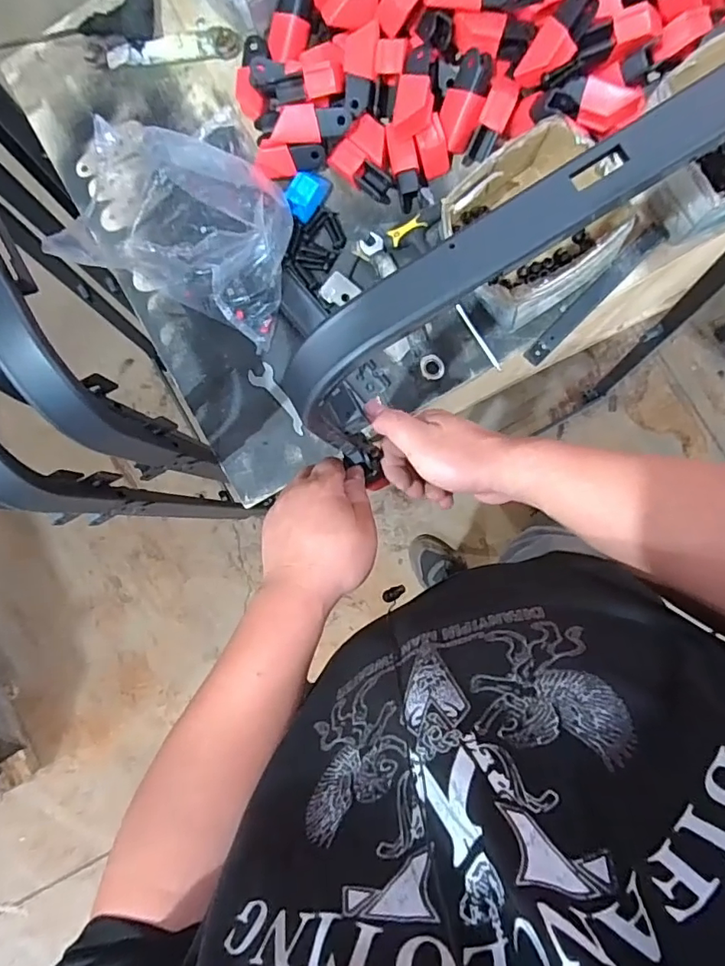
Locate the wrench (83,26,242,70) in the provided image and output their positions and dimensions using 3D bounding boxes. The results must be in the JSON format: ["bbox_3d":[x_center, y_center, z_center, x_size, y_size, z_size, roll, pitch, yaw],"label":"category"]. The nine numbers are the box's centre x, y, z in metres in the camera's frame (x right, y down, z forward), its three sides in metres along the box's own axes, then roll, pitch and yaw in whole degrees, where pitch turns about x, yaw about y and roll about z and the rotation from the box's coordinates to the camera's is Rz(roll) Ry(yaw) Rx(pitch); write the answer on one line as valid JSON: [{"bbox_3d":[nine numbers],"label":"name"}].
[{"bbox_3d":[-0.235,-0.504,0.614,0.185,0.017,0.033,2,91,7],"label":"wrench"}]

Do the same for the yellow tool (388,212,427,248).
[{"bbox_3d":[0.049,-0.275,0.572,0.041,0.008,0.020,-30,87,7],"label":"yellow tool"}]

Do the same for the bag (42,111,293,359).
[{"bbox_3d":[-0.205,-0.296,0.581,0.294,0.085,0.178,27,94,6],"label":"bag"}]

